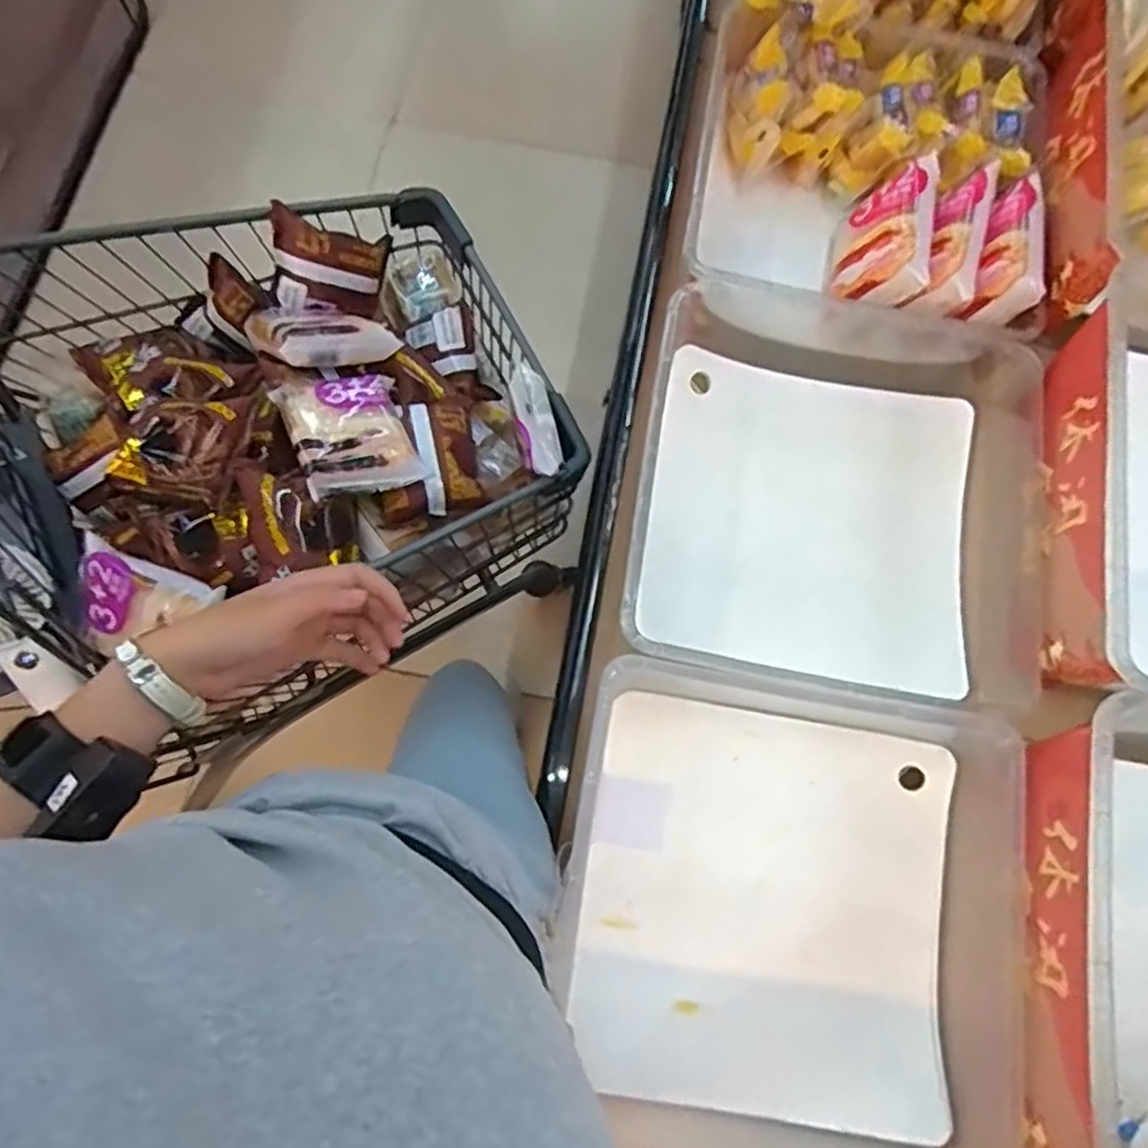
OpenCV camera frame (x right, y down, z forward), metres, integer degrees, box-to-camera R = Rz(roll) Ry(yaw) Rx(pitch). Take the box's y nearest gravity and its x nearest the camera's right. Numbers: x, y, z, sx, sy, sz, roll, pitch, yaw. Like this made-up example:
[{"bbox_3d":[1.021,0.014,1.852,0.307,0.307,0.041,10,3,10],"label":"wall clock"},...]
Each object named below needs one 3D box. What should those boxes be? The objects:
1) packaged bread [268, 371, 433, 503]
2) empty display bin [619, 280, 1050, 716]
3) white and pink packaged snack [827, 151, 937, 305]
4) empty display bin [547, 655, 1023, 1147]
[{"bbox_3d":[-0.194,-0.124,0.626,0.097,0.039,0.123,-23,77,-8],"label":"packaged bread"},{"bbox_3d":[0.205,-0.067,0.601,0.301,0.104,0.325,10,75,1],"label":"empty display bin"},{"bbox_3d":[0.264,-0.286,0.633,0.035,0.085,0.125,23,72,-30],"label":"white and pink packaged snack"},{"bbox_3d":[0.143,0.234,0.509,0.291,0.080,0.298,8,75,0],"label":"empty display bin"}]

